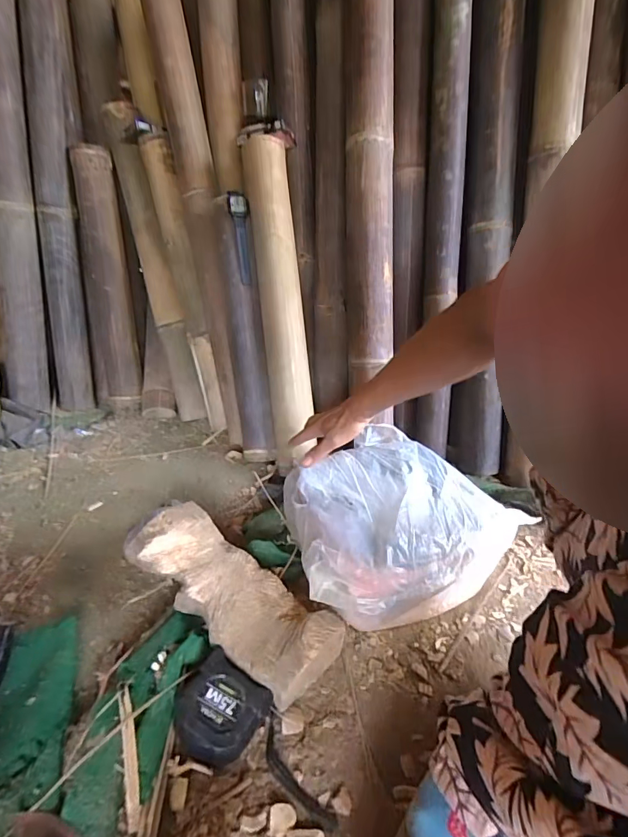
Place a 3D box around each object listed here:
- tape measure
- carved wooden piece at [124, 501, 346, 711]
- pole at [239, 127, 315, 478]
[{"bbox_3d":[-0.099,0.301,0.446,0.091,0.044,0.083,18,29,27],"label":"tape measure"},{"bbox_3d":[-0.108,0.223,0.550,0.292,0.089,0.110,23,33,32],"label":"carved wooden piece"},{"bbox_3d":[-0.057,-0.217,0.826,0.088,0.617,0.071,-7,6,-22],"label":"pole"}]

